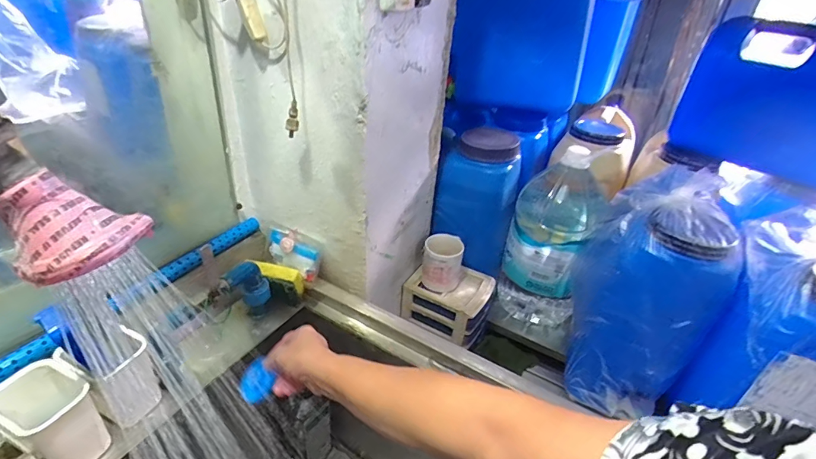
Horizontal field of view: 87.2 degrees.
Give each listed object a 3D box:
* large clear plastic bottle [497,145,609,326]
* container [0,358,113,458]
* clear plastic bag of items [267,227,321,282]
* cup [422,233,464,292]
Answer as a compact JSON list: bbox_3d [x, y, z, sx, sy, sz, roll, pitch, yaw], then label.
[{"bbox_3d":[0.320,0.023,0.980,0.174,0.422,0.171,16,36,16],"label":"large clear plastic bottle"},{"bbox_3d":[-0.406,0.218,0.493,0.091,0.100,0.081,26,40,28],"label":"container"},{"bbox_3d":[-0.201,0.036,0.763,0.113,0.063,0.047,26,40,28],"label":"clear plastic bag of items"},{"bbox_3d":[0.072,0.068,0.887,0.079,0.090,0.075,3,35,-2],"label":"cup"}]

